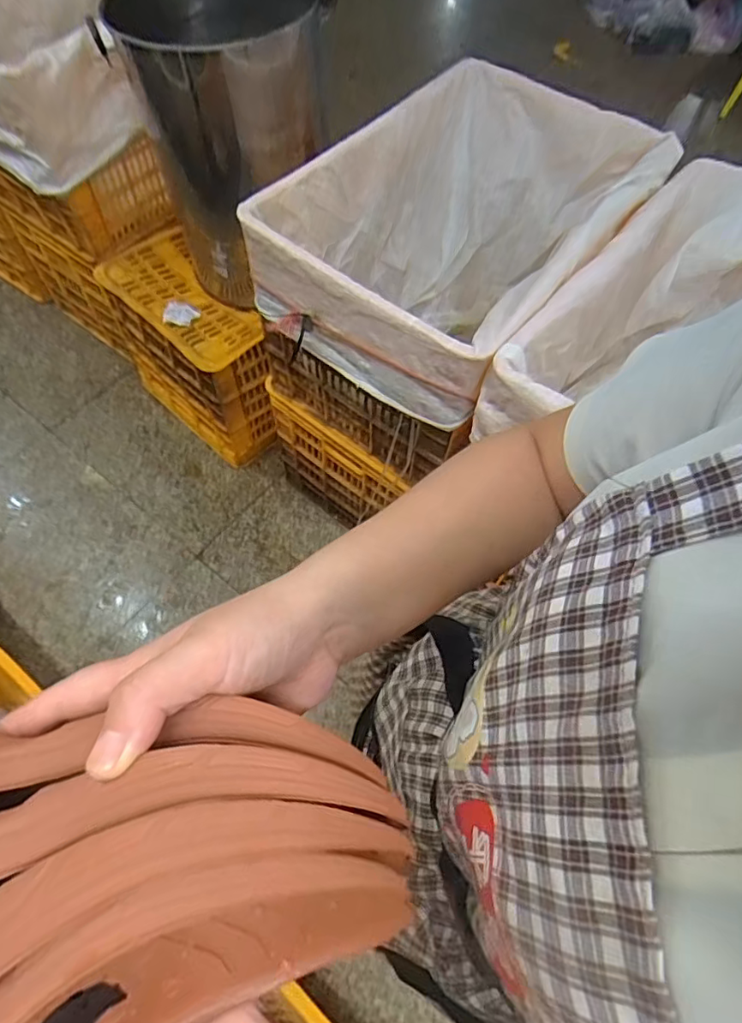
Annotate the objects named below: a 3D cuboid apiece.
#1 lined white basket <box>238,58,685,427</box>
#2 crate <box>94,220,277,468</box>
[{"bbox_3d":[0.148,-0.470,1.046,0.468,0.351,0.660,35,67,14],"label":"lined white basket"},{"bbox_3d":[-0.475,-0.417,1.509,0.244,0.413,0.491,-34,70,-18],"label":"crate"}]

